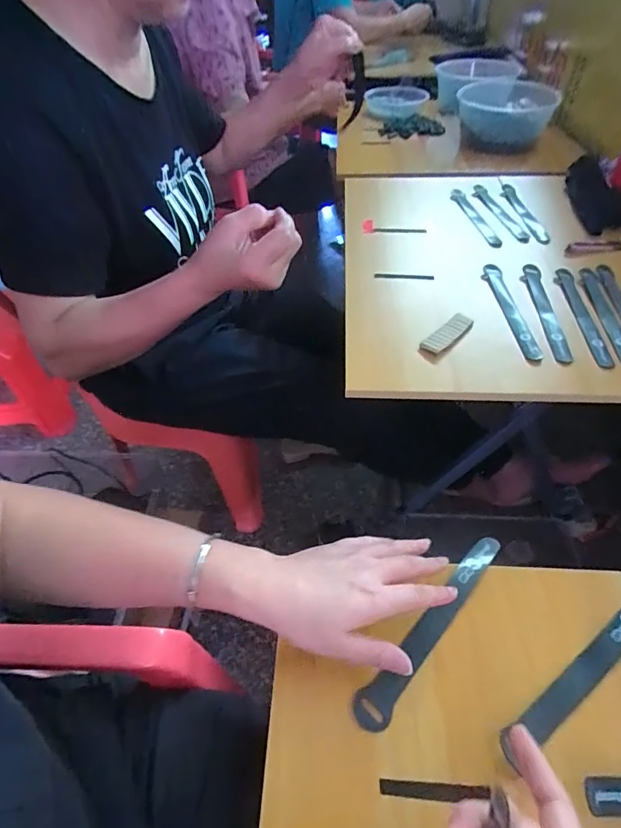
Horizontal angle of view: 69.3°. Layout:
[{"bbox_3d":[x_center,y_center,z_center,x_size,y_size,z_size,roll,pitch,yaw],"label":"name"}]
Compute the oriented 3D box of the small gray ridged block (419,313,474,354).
[{"bbox_3d":[0.166,-0.096,0.541,0.028,0.007,0.085,33,56,28],"label":"small gray ridged block"}]

